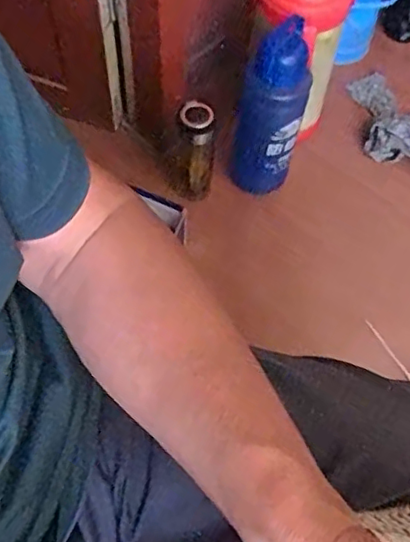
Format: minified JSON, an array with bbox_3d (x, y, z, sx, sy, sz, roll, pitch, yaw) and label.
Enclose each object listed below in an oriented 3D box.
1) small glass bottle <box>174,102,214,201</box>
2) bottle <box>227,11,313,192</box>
[{"bbox_3d":[-0.016,-0.199,1.014,0.060,0.207,0.073,7,61,1],"label":"small glass bottle"},{"bbox_3d":[0.104,-0.243,0.971,0.104,0.329,0.078,12,61,4],"label":"bottle"}]

